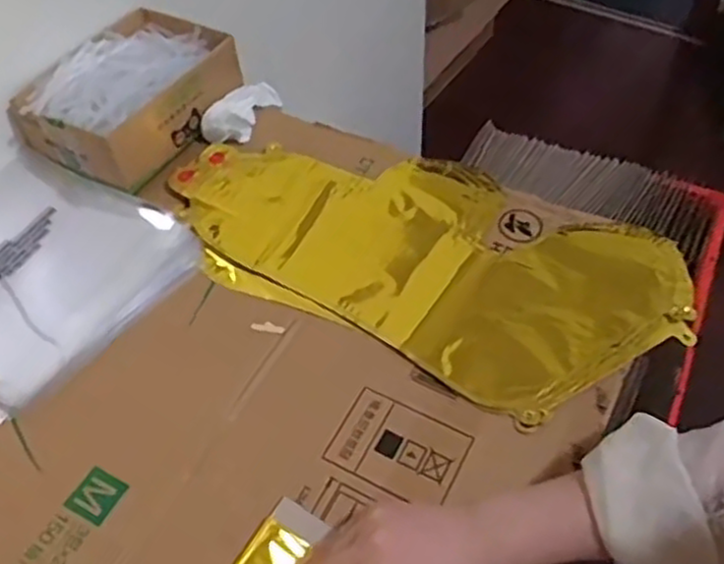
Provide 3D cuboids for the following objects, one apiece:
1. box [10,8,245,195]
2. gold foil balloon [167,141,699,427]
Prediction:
[{"bbox_3d":[-0.220,-0.184,0.712,0.135,0.068,0.184,25,57,19],"label":"box"},{"bbox_3d":[0.042,-0.032,0.633,0.430,0.012,0.211,24,57,19],"label":"gold foil balloon"}]

